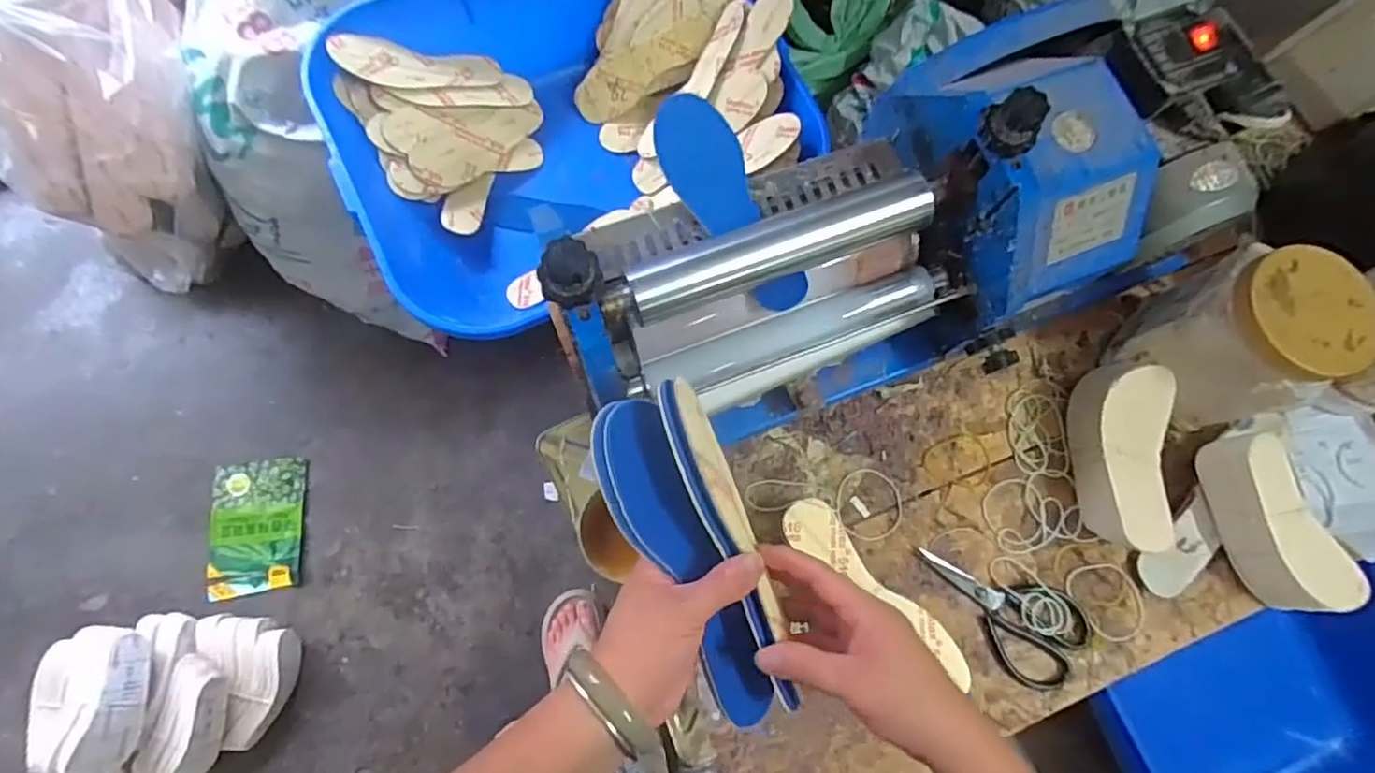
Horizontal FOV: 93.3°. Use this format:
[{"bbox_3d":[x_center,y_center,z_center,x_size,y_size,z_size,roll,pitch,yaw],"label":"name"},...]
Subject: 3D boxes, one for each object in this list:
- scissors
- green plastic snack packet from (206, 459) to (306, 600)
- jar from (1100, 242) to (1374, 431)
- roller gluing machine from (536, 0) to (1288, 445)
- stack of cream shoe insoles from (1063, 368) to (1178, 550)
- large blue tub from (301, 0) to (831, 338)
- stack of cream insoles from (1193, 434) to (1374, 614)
[{"bbox_3d":[0.307,0.215,0.637,0.168,0.009,0.089,37,80,8],"label":"scissors"},{"bbox_3d":[-0.843,0.273,1.272,0.171,0.010,0.255,-3,74,-11],"label":"green plastic snack packet"},{"bbox_3d":[0.527,-0.045,0.629,0.107,0.175,0.120,-43,80,-9],"label":"jar"},{"bbox_3d":[0.201,-0.167,0.562,0.595,0.244,0.256,-24,78,-5],"label":"roller gluing machine"},{"bbox_3d":[0.433,0.068,0.644,0.069,0.070,0.178,3,77,1],"label":"stack of cream shoe insoles"},{"bbox_3d":[-0.179,-0.383,0.935,0.606,0.194,0.477,-33,79,-7],"label":"large blue tub"},{"bbox_3d":[0.579,0.128,0.631,0.081,0.070,0.179,-16,77,-3],"label":"stack of cream insoles"}]

